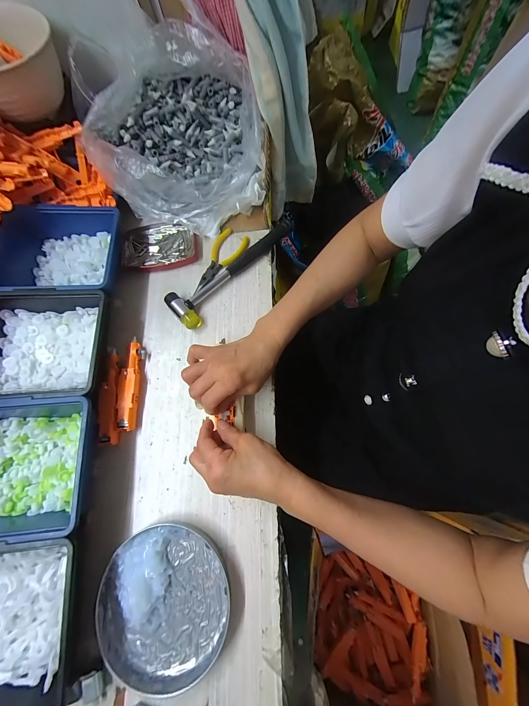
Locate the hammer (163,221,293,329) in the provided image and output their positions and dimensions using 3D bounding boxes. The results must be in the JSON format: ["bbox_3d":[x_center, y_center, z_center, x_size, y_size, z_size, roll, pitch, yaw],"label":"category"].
[{"bbox_3d":[-0.052,-0.135,0.399,0.061,0.023,0.226,40,80,15],"label":"hammer"}]

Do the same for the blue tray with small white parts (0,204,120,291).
[{"bbox_3d":[-0.304,-0.147,0.386,0.169,0.062,0.144,-3,72,4],"label":"blue tray with small white parts"}]

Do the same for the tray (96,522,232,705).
[{"bbox_3d":[-0.111,0.273,0.286,0.140,0.024,0.144,-1,73,4],"label":"tray"}]

